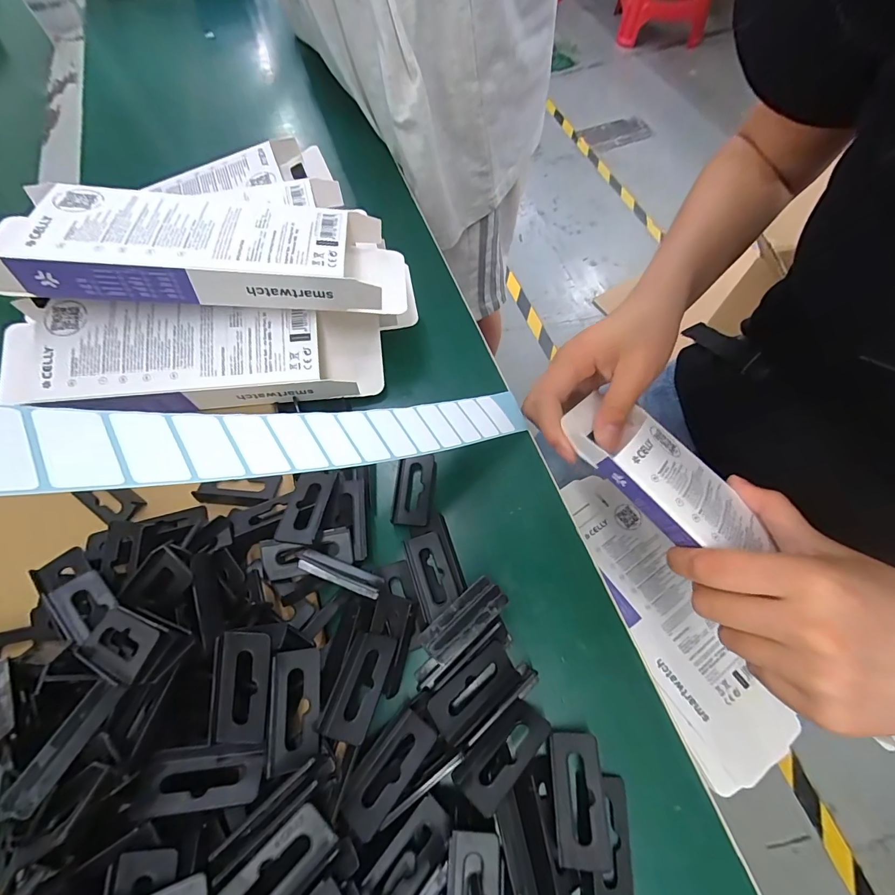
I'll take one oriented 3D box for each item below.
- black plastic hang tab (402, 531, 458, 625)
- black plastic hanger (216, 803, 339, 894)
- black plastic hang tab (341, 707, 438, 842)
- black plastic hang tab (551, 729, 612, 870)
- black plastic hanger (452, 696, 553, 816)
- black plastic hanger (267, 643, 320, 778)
[{"bbox_3d":[-0.009,0.072,0.235,0.022,0.007,0.046,-18,66,-6],"label":"black plastic hang tab"},{"bbox_3d":[-0.067,0.168,0.161,0.046,0.011,0.023,-39,70,-15],"label":"black plastic hanger"},{"bbox_3d":[-0.026,0.146,0.188,0.024,0.005,0.046,15,46,42],"label":"black plastic hang tab"},{"bbox_3d":[0.060,0.159,0.188,0.022,0.005,0.048,-13,52,23],"label":"black plastic hang tab"},{"bbox_3d":[0.026,0.140,0.191,0.047,0.006,0.023,-35,34,-30],"label":"black plastic hanger"},{"bbox_3d":[-0.069,0.118,0.187,0.022,0.004,0.047,6,69,-31],"label":"black plastic hanger"}]

